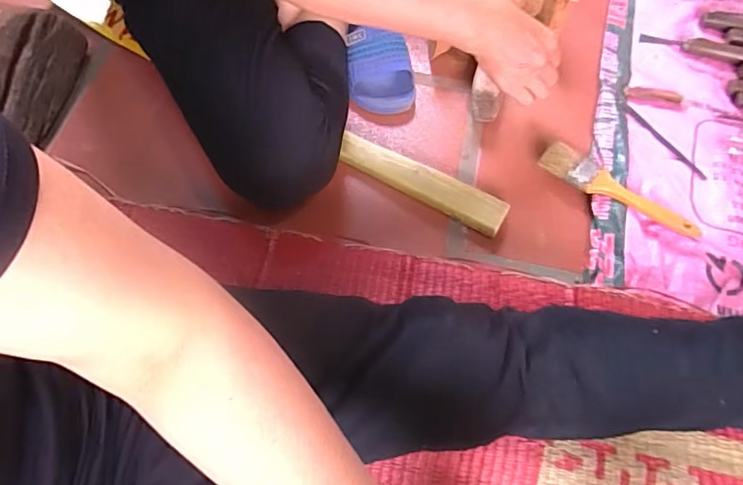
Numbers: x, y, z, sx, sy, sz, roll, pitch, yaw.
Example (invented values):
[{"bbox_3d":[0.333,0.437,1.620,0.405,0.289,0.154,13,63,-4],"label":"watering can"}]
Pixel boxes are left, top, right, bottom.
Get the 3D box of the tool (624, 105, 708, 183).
[{"bbox_3d":[0.353,-0.122,0.612,0.010,0.004,0.127,-31,68,-13],"label":"tool"}]

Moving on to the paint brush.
[{"bbox_3d":[0.277,-0.058,0.573,0.179,0.022,0.042,36,70,17],"label":"paint brush"}]

